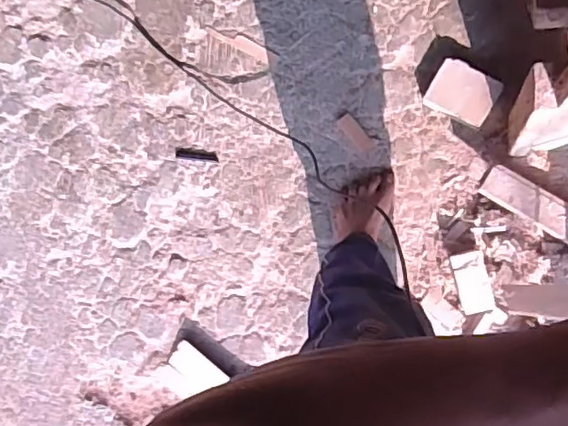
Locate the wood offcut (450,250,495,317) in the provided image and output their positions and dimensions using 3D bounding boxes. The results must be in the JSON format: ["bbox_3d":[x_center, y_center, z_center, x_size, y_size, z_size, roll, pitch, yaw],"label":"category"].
[{"bbox_3d":[0.353,0.130,1.135,0.059,0.018,0.117,-15,97,7],"label":"wood offcut"}]

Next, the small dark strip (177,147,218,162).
[{"bbox_3d":[-0.186,-0.124,1.302,0.092,0.004,0.023,5,85,9],"label":"small dark strip"}]

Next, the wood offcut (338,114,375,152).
[{"bbox_3d":[0.147,-0.164,1.253,0.031,0.004,0.089,-42,81,3],"label":"wood offcut"}]

